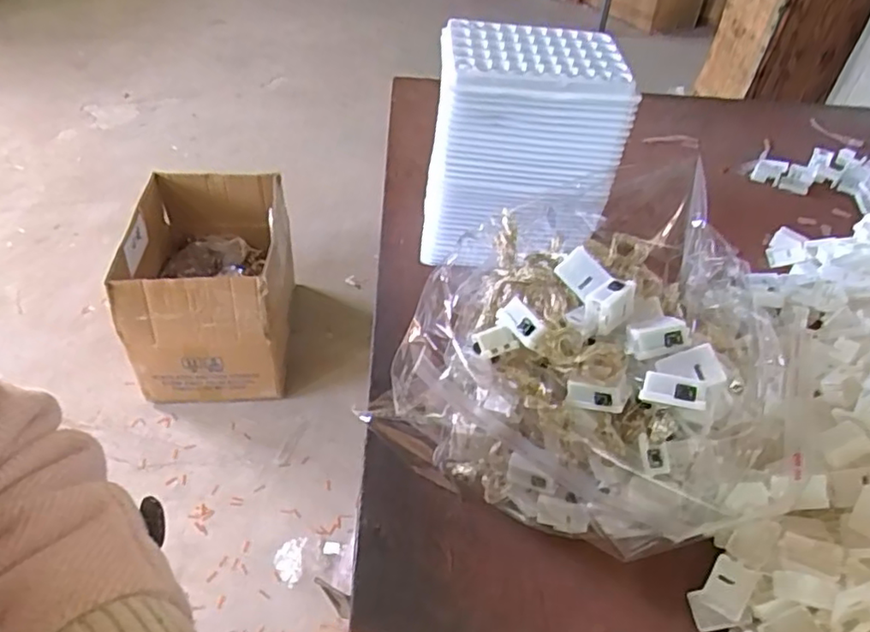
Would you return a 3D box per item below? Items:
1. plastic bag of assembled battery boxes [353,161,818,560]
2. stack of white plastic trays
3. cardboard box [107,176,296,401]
[{"bbox_3d":[0.076,0.030,0.350,0.197,0.141,0.136,24,47,18],"label":"plastic bag of assembled battery boxes"},{"bbox_3d":[0.064,-0.124,0.473,0.135,0.151,0.091,6,44,1],"label":"stack of white plastic trays"},{"bbox_3d":[-0.451,-0.067,1.290,0.300,0.277,0.419,-6,45,-11],"label":"cardboard box"}]

